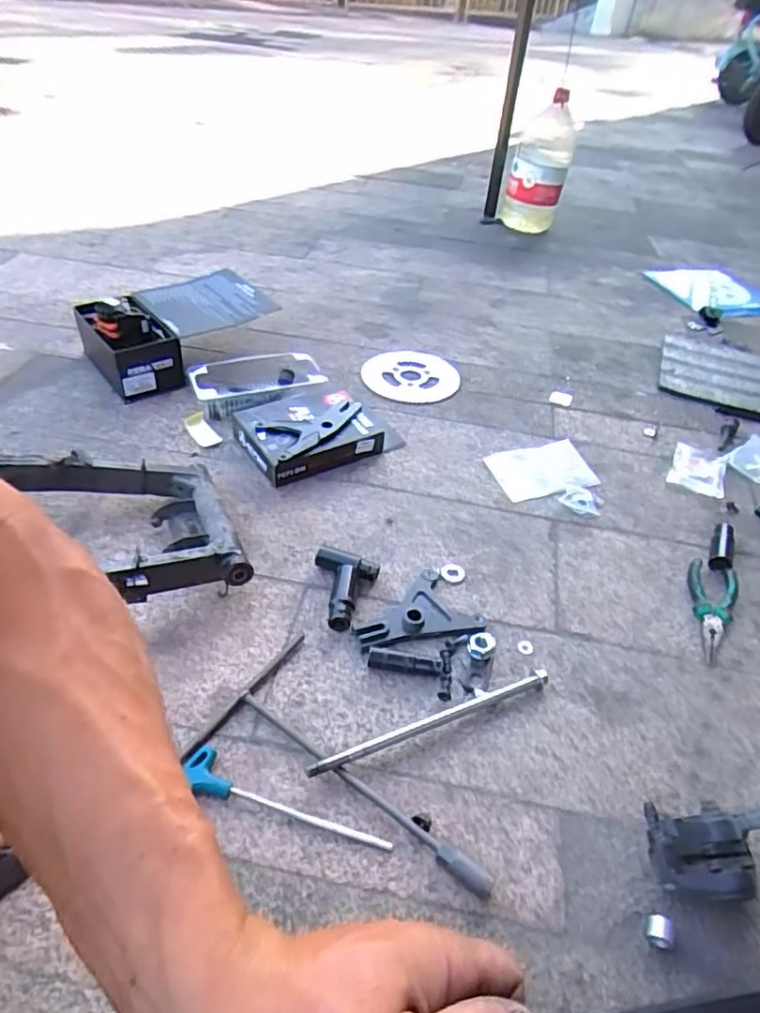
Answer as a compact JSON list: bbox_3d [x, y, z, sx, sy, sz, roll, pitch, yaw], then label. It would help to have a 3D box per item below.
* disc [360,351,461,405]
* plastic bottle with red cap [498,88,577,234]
[{"bbox_3d":[0.058,-0.235,1.103,0.174,0.015,0.146,-11,45,-17],"label":"disc"},{"bbox_3d":[0.425,-0.919,1.675,0.165,0.303,0.149,7,42,2],"label":"plastic bottle with red cap"}]

